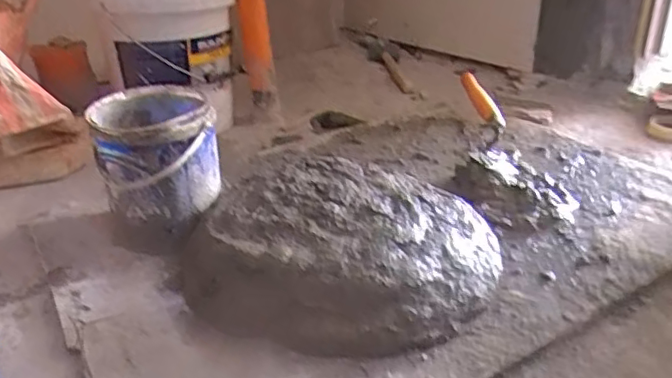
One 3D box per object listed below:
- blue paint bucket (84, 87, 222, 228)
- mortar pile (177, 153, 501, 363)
[{"bbox_3d":[-0.277,-0.052,0.895,0.170,0.159,0.196,-16,29,-24],"label":"blue paint bucket"},{"bbox_3d":[0.005,0.069,0.802,0.411,0.089,0.353,9,29,22],"label":"mortar pile"}]

